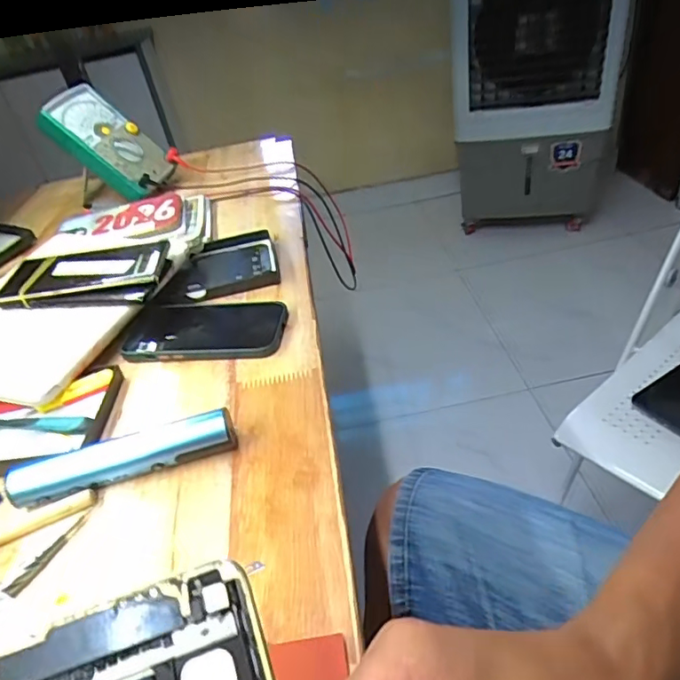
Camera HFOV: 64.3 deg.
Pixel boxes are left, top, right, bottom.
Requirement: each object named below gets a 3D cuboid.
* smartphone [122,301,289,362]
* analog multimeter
[{"bbox_3d":[-0.126,-0.011,0.504,0.149,0.011,0.084,-6,38,7],"label":"smartphone"},{"bbox_3d":[-0.332,-0.289,0.786,0.176,0.031,0.110,37,50,-9],"label":"analog multimeter"}]

